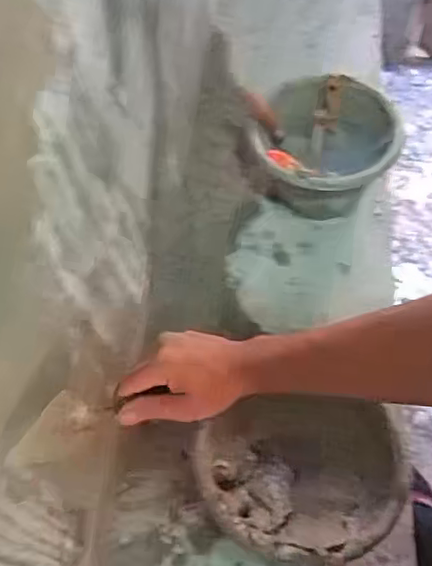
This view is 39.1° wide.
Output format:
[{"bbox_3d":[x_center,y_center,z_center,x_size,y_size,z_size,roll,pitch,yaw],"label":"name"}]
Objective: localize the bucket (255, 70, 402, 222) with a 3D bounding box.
[{"bbox_3d":[0.188,-0.219,1.073,0.238,0.172,0.219,-2,59,3],"label":"bucket"}]

